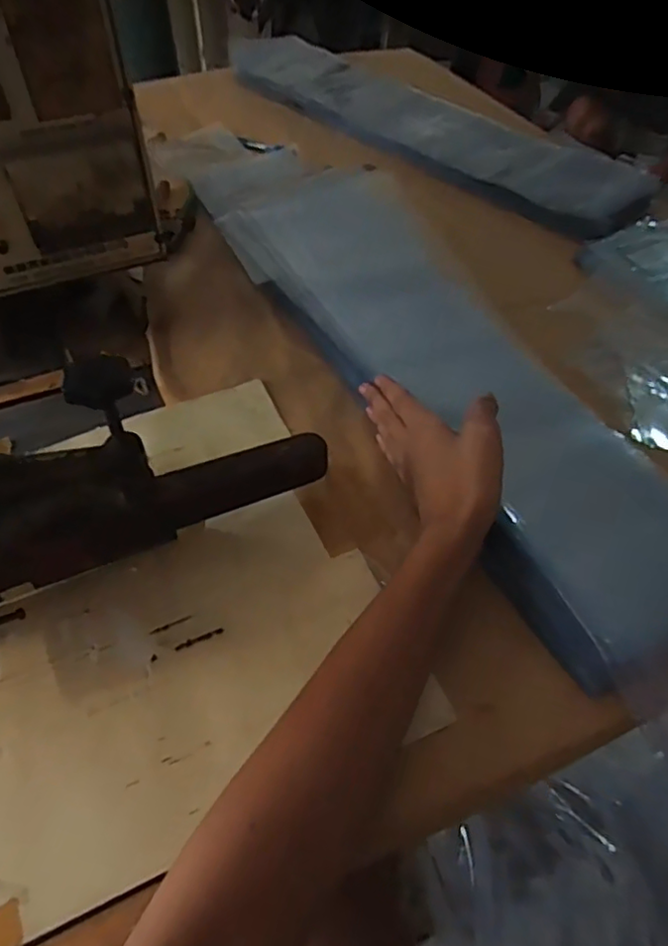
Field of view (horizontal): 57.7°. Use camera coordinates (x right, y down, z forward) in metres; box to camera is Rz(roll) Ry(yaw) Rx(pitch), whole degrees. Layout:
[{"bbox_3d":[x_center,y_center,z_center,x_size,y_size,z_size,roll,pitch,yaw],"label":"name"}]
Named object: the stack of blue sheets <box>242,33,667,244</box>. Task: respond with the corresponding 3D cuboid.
[{"bbox_3d":[0.103,-0.519,0.877,0.179,0.031,0.734,-31,58,-22],"label":"stack of blue sheets"}]

